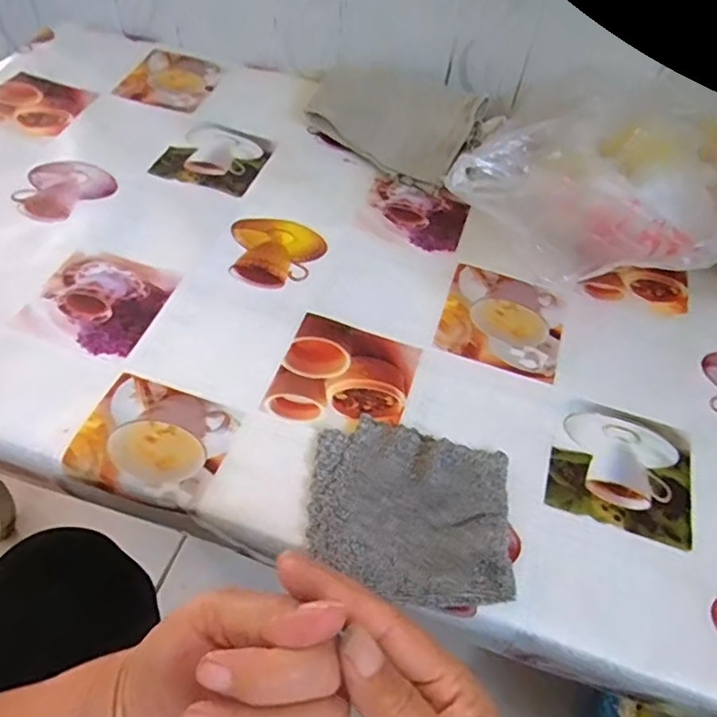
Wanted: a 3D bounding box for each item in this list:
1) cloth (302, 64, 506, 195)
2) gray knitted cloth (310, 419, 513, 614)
[{"bbox_3d":[0.045,-0.247,0.610,0.175,0.032,0.116,34,83,17],"label":"cloth"},{"bbox_3d":[0.034,0.095,0.384,0.125,0.024,0.114,7,54,-1],"label":"gray knitted cloth"}]

